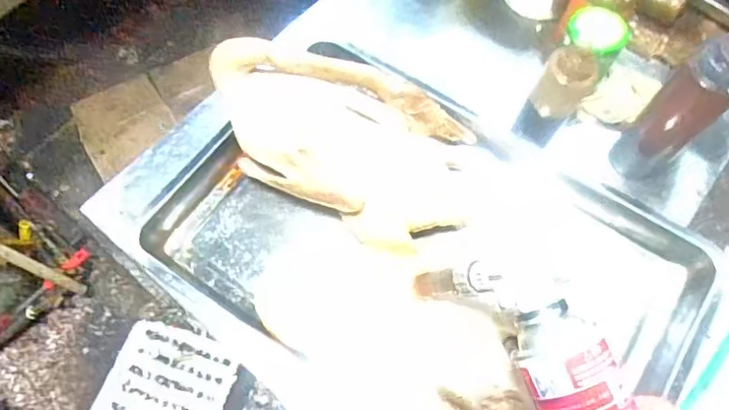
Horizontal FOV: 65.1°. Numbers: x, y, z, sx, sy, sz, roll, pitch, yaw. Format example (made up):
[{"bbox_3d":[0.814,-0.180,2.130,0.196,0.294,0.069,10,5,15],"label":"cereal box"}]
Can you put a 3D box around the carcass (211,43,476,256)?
[{"bbox_3d":[-0.028,-0.066,0.677,0.331,0.099,0.199,11,66,4],"label":"carcass"}]

